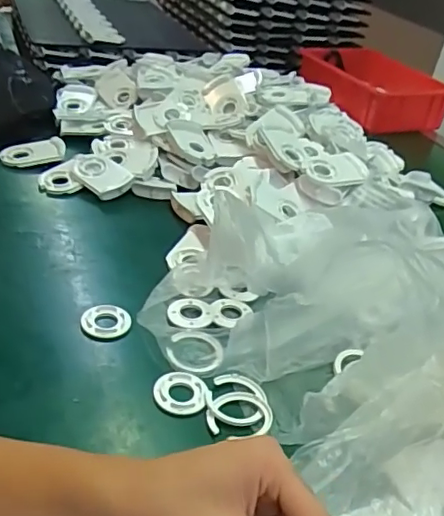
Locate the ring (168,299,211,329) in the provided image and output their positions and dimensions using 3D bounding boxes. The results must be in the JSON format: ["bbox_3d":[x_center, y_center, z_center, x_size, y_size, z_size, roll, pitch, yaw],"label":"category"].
[{"bbox_3d":[-0.032,0.052,0.542,0.040,0.004,0.038,7,34,-5],"label":"ring"}]

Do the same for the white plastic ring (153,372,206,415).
[{"bbox_3d":[-0.035,0.111,0.464,0.041,0.004,0.040,4,35,-3],"label":"white plastic ring"}]

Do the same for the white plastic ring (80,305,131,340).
[{"bbox_3d":[-0.107,0.058,0.519,0.044,0.006,0.041,7,34,-5],"label":"white plastic ring"}]

